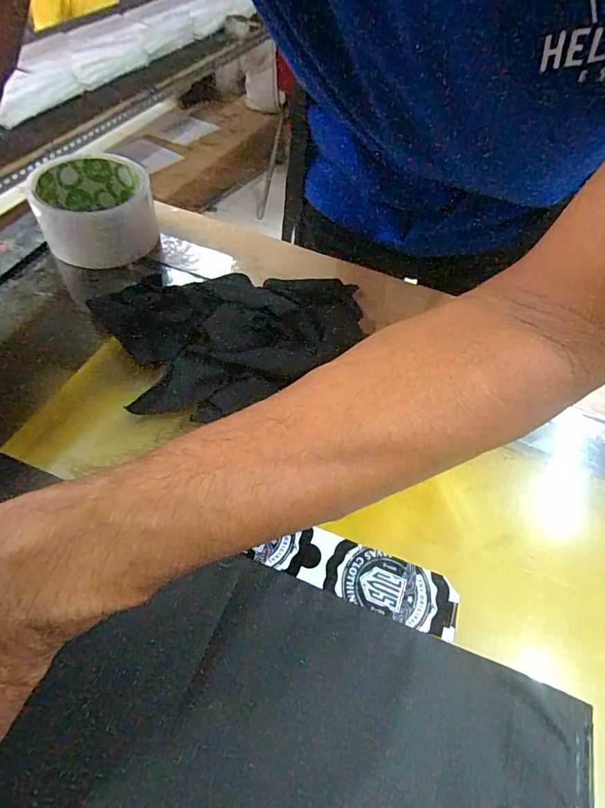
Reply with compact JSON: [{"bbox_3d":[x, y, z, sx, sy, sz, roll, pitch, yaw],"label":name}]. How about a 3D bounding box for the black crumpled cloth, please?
[{"bbox_3d":[-0.049,-0.046,0.307,0.182,0.031,0.111,-3,54,-8],"label":"black crumpled cloth"}]

